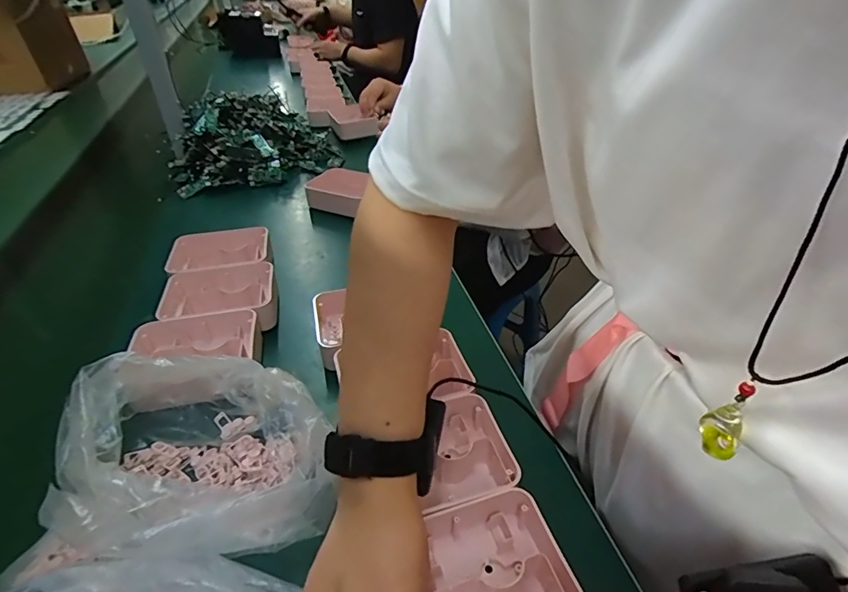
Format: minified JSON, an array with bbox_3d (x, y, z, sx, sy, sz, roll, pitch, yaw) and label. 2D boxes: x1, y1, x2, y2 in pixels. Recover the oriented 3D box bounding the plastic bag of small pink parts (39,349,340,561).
[{"bbox_3d":[-0.174,0.125,0.374,0.183,0.092,0.172,-18,41,-21],"label":"plastic bag of small pink parts"}]

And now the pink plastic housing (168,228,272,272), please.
[{"bbox_3d":[-0.284,-0.065,0.640,0.126,0.018,0.086,-7,38,-8],"label":"pink plastic housing"}]

